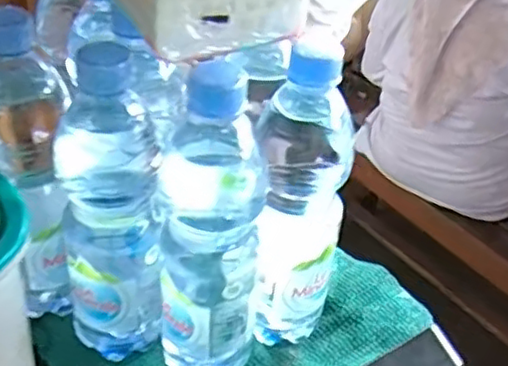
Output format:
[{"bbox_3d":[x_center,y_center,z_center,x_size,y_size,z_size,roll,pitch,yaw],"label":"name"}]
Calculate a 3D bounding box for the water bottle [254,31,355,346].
[{"bbox_3d":[0.032,0.021,0.454,0.061,0.230,0.054,2,38,-1],"label":"water bottle"}]

